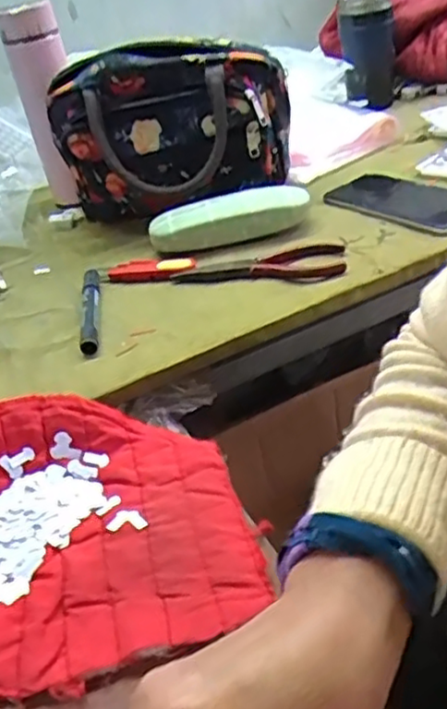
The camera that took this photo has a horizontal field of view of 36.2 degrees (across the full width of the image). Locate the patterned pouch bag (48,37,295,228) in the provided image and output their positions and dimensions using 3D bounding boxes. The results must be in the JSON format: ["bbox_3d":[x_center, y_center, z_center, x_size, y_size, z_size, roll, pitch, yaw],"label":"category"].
[{"bbox_3d":[-0.058,-0.223,0.718,0.238,0.171,0.108,-2,34,15],"label":"patterned pouch bag"}]

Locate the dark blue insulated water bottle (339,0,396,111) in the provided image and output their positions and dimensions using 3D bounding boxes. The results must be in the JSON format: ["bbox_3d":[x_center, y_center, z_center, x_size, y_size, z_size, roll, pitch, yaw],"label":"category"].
[{"bbox_3d":[0.199,-0.416,0.941,0.075,0.146,0.082,-3,34,14],"label":"dark blue insulated water bottle"}]

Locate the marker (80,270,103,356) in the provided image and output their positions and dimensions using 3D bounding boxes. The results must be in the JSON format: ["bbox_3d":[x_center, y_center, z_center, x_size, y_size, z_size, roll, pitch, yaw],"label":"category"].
[{"bbox_3d":[-0.115,-0.039,0.596,0.016,0.016,0.129,-13,33,-2],"label":"marker"}]

